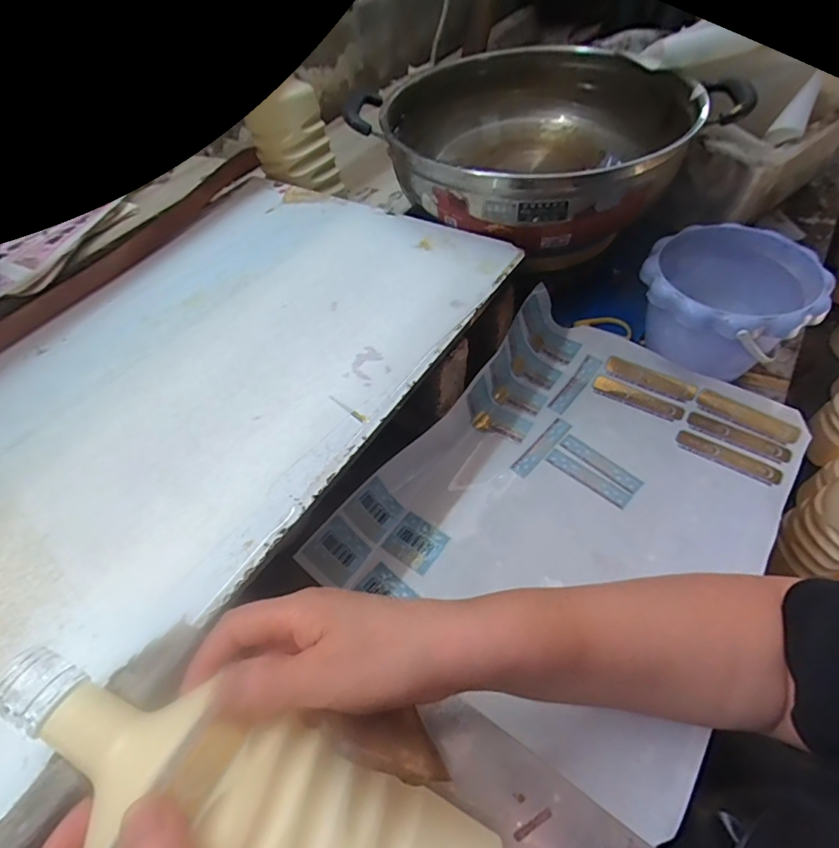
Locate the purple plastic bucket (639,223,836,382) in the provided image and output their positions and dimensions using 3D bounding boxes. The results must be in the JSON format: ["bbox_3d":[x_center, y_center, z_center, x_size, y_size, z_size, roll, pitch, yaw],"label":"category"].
[{"bbox_3d":[0.307,-0.118,0.516,0.162,0.126,0.157,-1,54,1],"label":"purple plastic bucket"}]

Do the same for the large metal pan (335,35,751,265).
[{"bbox_3d":[0.125,-0.318,0.539,0.301,0.087,0.317,-2,54,3],"label":"large metal pan"}]

